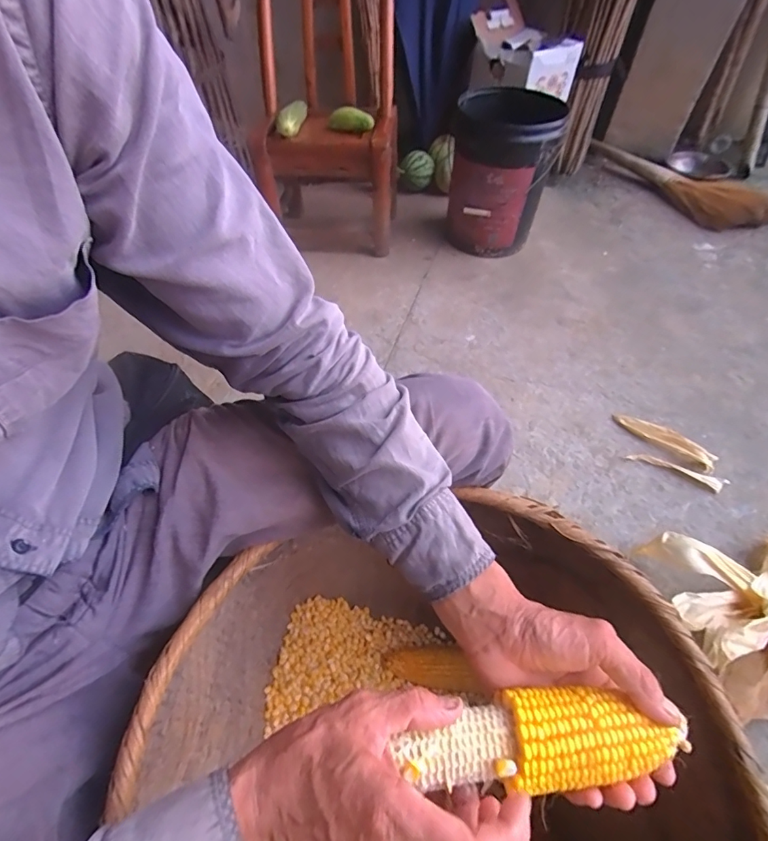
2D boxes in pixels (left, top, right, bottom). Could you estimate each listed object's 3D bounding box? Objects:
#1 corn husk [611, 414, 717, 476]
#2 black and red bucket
[{"bbox_3d":[0.608,0.040,0.968,0.206,0.024,0.050,37,61,24],"label":"corn husk"},{"bbox_3d":[0.337,-0.728,1.321,0.275,0.363,0.301,12,54,8],"label":"black and red bucket"}]

